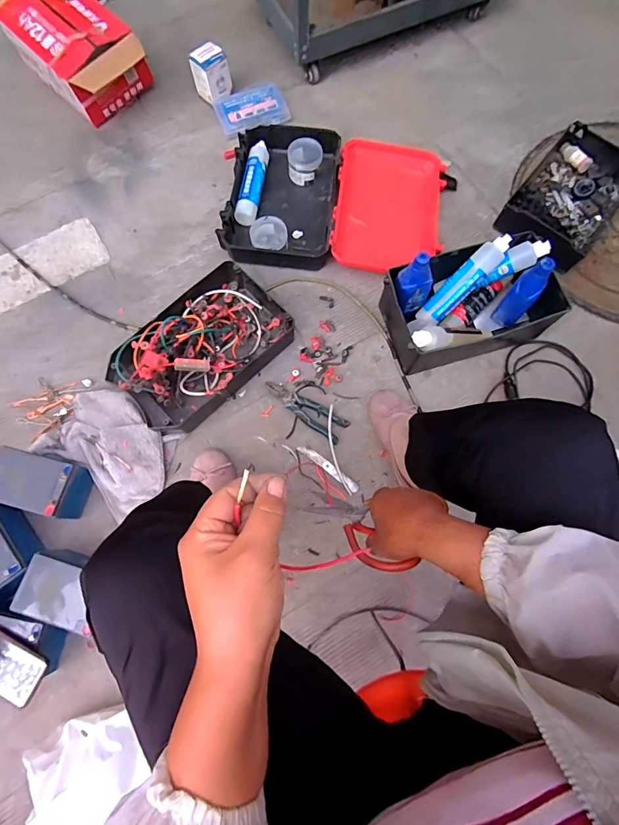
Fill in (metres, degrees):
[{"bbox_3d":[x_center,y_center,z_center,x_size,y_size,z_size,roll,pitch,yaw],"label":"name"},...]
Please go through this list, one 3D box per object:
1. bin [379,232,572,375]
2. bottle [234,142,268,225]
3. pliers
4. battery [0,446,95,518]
[{"bbox_3d":[0.323,-0.226,0.869,0.315,0.171,0.195,-18,76,-5],"label":"bin"},{"bbox_3d":[-0.134,-0.553,1.027,0.050,0.050,0.241,8,75,2],"label":"bottle"},{"bbox_3d":[-0.010,-0.008,0.885,0.190,0.017,0.054,34,77,8],"label":"pliers"},{"bbox_3d":[-0.500,0.128,0.781,0.161,0.080,0.102,13,75,3],"label":"battery"}]

